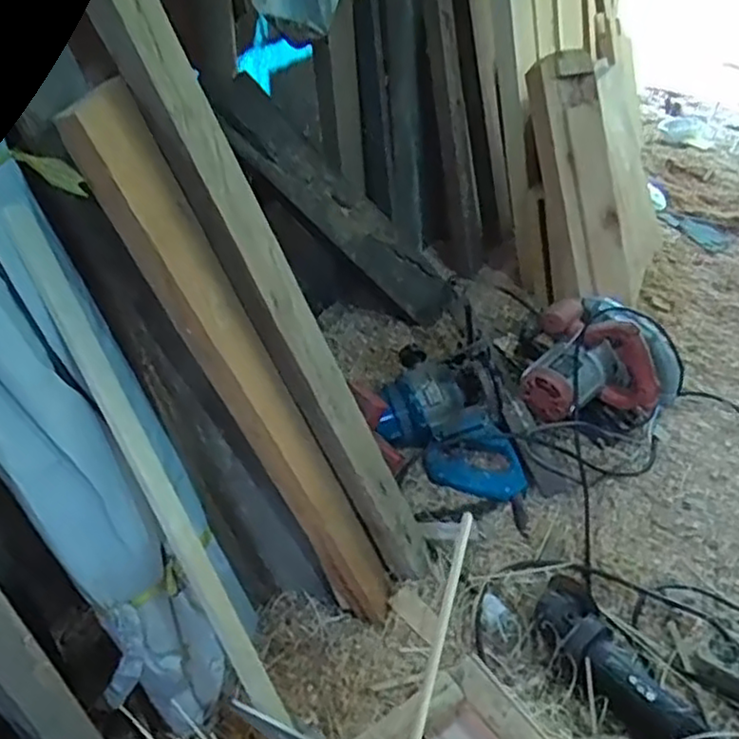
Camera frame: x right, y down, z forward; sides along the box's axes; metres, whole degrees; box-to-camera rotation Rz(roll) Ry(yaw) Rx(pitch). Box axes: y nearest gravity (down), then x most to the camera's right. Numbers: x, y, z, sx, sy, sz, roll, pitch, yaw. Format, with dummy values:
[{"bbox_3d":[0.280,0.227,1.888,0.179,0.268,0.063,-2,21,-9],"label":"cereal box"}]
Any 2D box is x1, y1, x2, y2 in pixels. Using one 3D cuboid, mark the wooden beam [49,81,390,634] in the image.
[{"bbox_3d":[-0.116,0.033,0.755,0.049,0.660,0.107,-8,33,28],"label":"wooden beam"}]

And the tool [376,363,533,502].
[{"bbox_3d":[0.129,0.097,1.086,0.135,0.114,0.243,-28,44,-34],"label":"tool"}]

